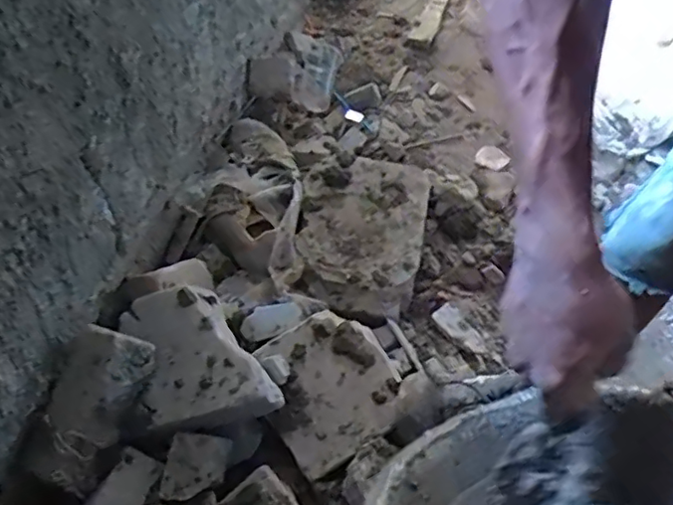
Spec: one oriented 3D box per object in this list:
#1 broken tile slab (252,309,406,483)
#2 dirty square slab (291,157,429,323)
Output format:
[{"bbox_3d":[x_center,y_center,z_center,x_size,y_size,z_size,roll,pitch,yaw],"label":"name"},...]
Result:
[{"bbox_3d":[-0.013,0.189,0.855,0.182,0.027,0.194,-34,74,-6],"label":"broken tile slab"},{"bbox_3d":[0.040,-0.041,1.019,0.216,0.038,0.303,10,54,4],"label":"dirty square slab"}]

